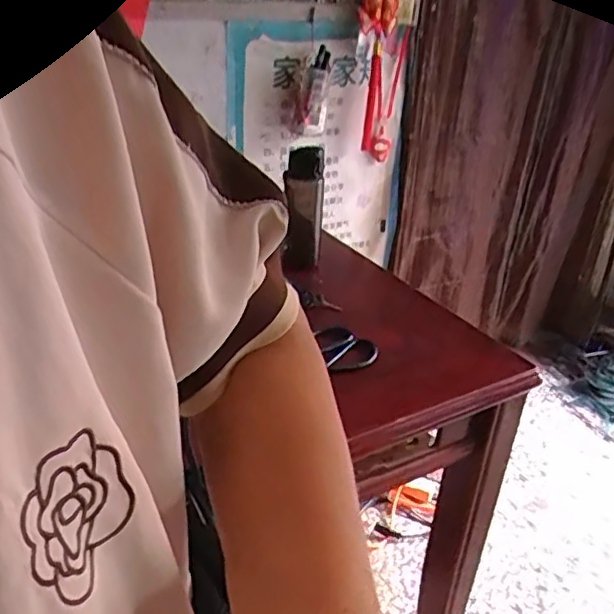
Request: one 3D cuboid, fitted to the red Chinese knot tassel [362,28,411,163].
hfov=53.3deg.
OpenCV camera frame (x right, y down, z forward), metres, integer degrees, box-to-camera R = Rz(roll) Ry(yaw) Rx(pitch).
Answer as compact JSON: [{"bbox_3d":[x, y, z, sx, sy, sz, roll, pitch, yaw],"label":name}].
[{"bbox_3d":[0.181,-0.472,1.400,0.102,0.278,0.030,-20,39,-28],"label":"red Chinese knot tassel"}]

